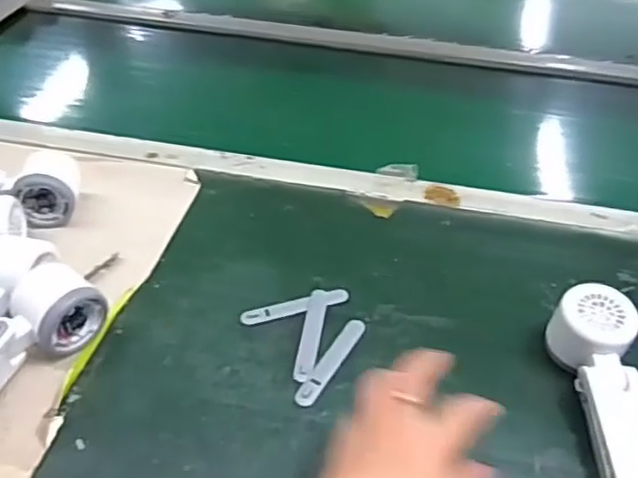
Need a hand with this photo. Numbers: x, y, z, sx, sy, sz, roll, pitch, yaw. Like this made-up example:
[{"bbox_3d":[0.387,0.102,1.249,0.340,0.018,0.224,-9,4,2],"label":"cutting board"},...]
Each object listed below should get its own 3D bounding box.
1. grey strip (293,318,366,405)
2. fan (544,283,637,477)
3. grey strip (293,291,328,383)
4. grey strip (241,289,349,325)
[{"bbox_3d":[0.011,0.097,0.524,0.015,0.004,0.094,23,45,22],"label":"grey strip"},{"bbox_3d":[0.215,0.116,0.485,0.056,0.049,0.170,1,53,-2],"label":"fan"},{"bbox_3d":[-0.006,0.079,0.543,0.017,0.008,0.092,7,41,5],"label":"grey strip"},{"bbox_3d":[-0.020,0.058,0.568,0.095,0.007,0.017,-9,42,-13],"label":"grey strip"}]

